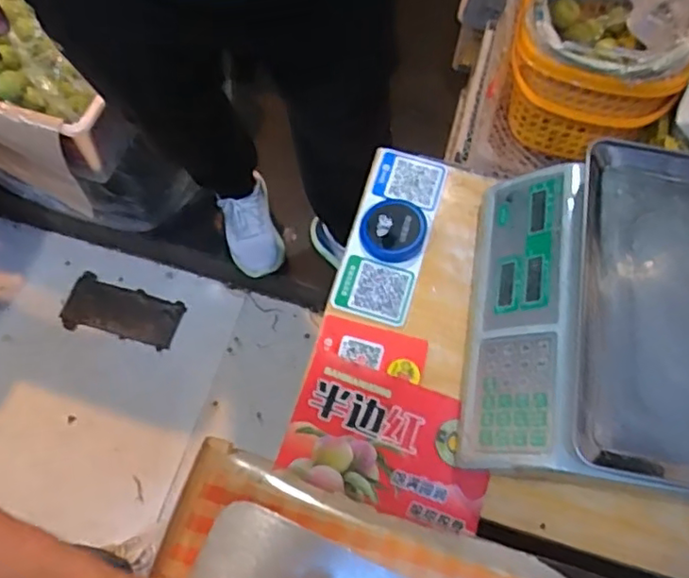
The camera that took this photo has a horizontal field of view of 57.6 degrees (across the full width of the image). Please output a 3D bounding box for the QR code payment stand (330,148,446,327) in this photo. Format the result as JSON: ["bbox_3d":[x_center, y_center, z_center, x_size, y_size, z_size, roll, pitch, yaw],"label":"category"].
[{"bbox_3d":[0.055,-0.069,0.736,0.082,0.025,0.220,16,66,4],"label":"QR code payment stand"}]

